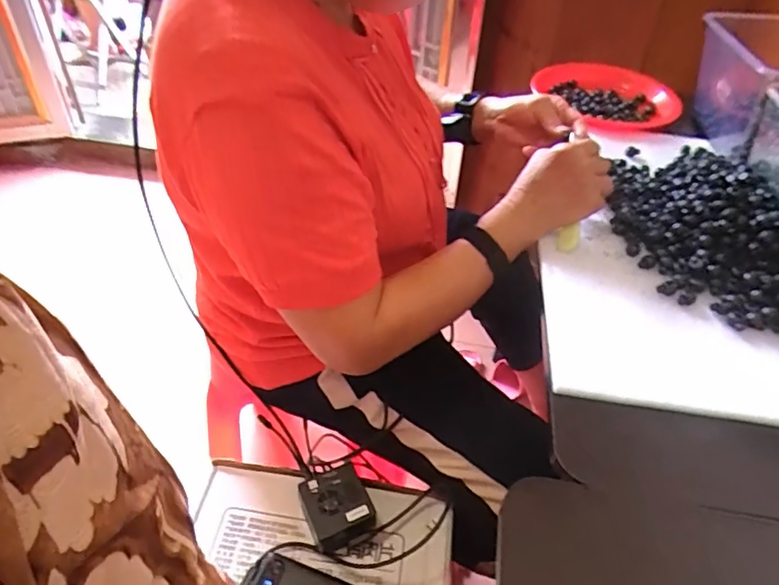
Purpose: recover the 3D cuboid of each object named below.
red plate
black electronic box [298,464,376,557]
[{"bbox_3d":[0.361,-0.319,0.925,0.214,0.035,0.204,2,43,-2],"label":"red plate"},{"bbox_3d":[-0.063,0.260,0.678,0.073,0.048,0.083,-15,45,-18],"label":"black electronic box"}]

